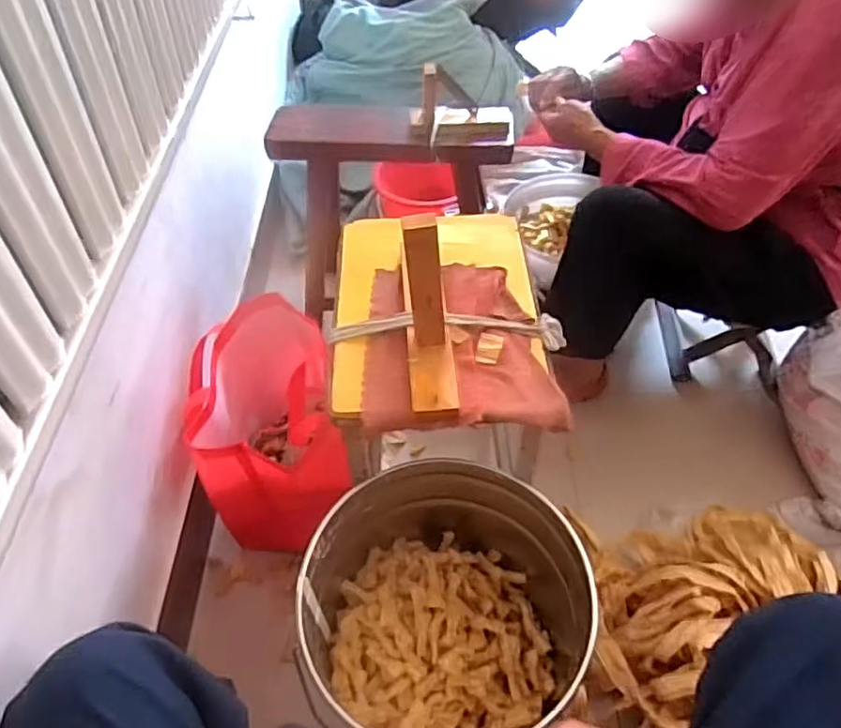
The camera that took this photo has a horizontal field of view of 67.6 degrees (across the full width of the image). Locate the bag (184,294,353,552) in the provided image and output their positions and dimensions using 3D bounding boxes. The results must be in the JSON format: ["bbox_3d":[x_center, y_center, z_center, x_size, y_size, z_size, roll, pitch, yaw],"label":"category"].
[{"bbox_3d":[-0.219,0.097,0.926,0.194,0.258,0.305,-7,49,-5],"label":"bag"}]

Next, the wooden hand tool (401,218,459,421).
[{"bbox_3d":[0.013,-0.041,0.580,0.049,0.157,0.101,-4,49,-3],"label":"wooden hand tool"}]

